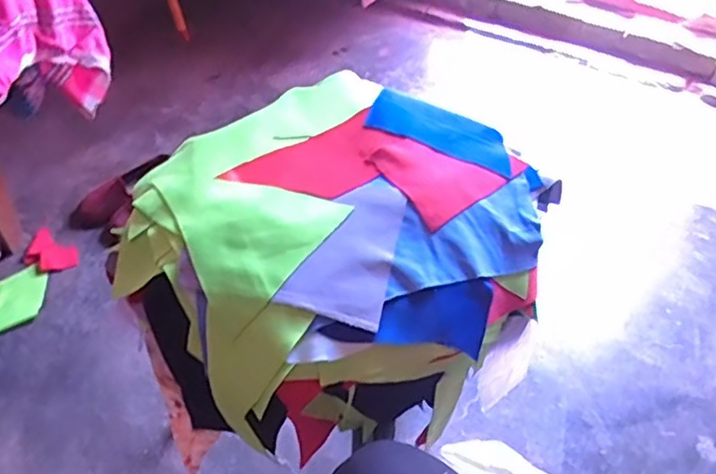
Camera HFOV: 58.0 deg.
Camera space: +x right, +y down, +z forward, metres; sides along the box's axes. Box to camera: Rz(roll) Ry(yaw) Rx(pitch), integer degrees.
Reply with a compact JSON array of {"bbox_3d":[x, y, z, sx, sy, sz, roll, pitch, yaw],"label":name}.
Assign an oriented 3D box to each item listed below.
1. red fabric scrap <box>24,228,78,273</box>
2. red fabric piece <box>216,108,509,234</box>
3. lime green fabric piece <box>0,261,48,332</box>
[{"bbox_3d":[-0.538,0.024,1.125,0.129,0.015,0.069,30,50,24],"label":"red fabric scrap"},{"bbox_3d":[0.015,-0.063,0.588,0.222,0.022,0.104,13,42,6],"label":"red fabric piece"},{"bbox_3d":[-0.576,0.101,1.048,0.120,0.020,0.152,-4,35,-16],"label":"lime green fabric piece"}]

